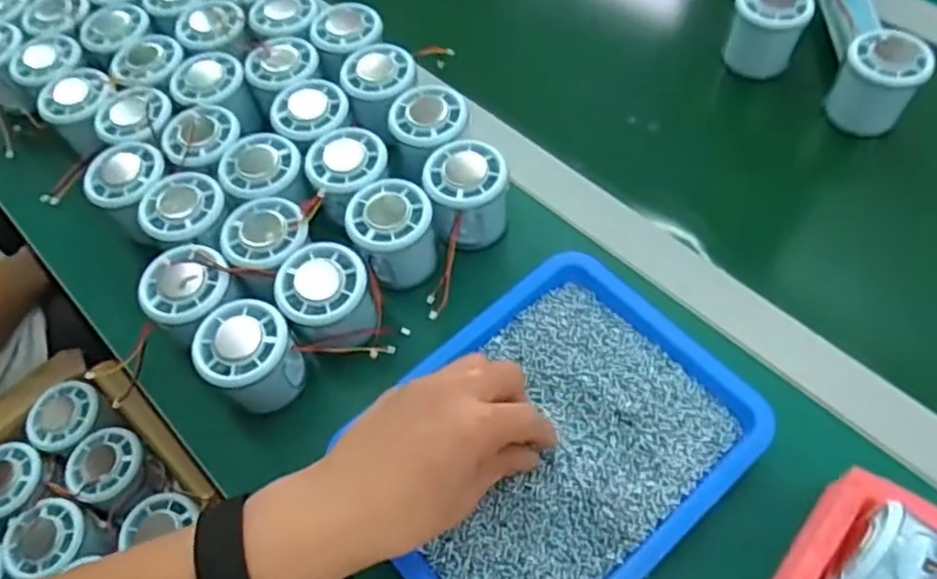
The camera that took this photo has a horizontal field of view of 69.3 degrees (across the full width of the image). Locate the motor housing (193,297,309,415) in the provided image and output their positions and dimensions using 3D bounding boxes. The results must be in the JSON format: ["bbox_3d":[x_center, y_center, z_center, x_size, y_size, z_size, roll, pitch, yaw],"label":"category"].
[{"bbox_3d":[-0.136,0.043,0.429,0.058,0.055,0.054,-2,59,3],"label":"motor housing"}]

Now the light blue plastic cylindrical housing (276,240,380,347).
[{"bbox_3d":[-0.090,0.006,0.447,0.056,0.055,0.054,-2,59,3],"label":"light blue plastic cylindrical housing"}]

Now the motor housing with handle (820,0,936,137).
[{"bbox_3d":[0.316,-0.202,0.545,0.055,0.055,0.151,3,59,6],"label":"motor housing with handle"}]

